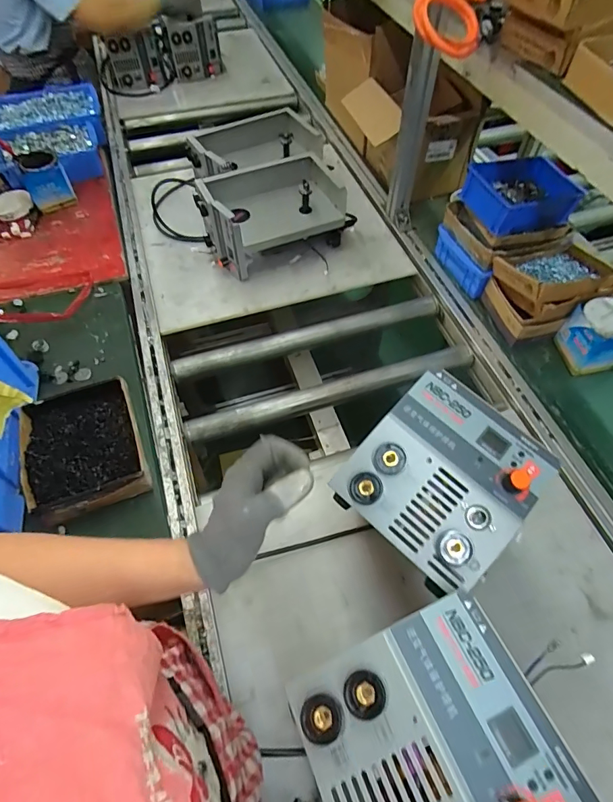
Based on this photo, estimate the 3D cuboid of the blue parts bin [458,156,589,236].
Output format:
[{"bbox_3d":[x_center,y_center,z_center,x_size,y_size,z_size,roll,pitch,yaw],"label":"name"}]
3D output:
[{"bbox_3d":[0.417,-0.397,0.838,0.185,0.073,0.166,-16,59,-10],"label":"blue parts bin"}]

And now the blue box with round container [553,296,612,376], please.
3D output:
[{"bbox_3d":[0.539,-0.118,0.791,0.094,0.121,0.099,-12,59,-7],"label":"blue box with round container"}]

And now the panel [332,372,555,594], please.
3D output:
[{"bbox_3d":[0.134,0.069,0.409,0.150,0.047,0.162,39,66,22],"label":"panel"}]

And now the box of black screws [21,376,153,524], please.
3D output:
[{"bbox_3d":[-0.361,0.082,0.698,0.175,0.056,0.218,-20,60,-12],"label":"box of black screws"}]

